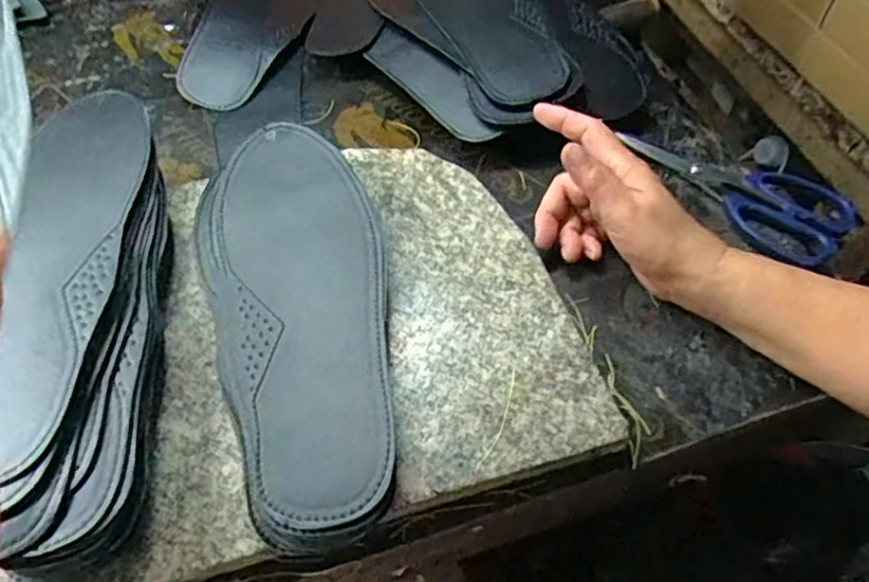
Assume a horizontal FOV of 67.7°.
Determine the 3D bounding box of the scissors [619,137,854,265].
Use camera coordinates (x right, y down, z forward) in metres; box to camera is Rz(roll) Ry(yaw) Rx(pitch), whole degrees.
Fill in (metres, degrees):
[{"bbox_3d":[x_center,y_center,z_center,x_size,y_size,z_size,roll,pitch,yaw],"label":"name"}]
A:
[{"bbox_3d":[0.229,-0.084,0.490,0.165,0.014,0.077,40,64,23],"label":"scissors"}]

